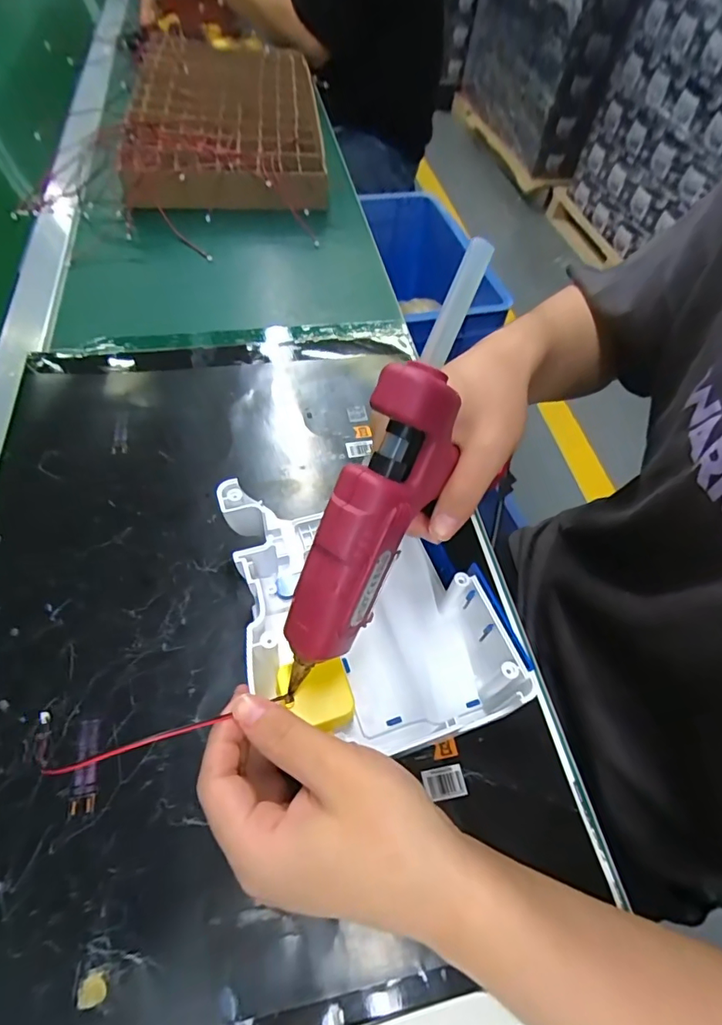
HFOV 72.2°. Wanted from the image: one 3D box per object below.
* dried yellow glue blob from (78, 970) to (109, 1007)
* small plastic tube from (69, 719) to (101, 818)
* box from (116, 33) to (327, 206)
[{"bbox_3d":[-0.121,0.215,0.223,0.012,0.004,0.012,2,55,-3],"label":"dried yellow glue blob"},{"bbox_3d":[-0.152,0.139,0.274,0.012,0.004,0.048,-7,56,-9],"label":"small plastic tube"},{"bbox_3d":[-0.185,-0.563,0.708,0.248,0.074,0.449,-3,56,-7],"label":"box"}]

